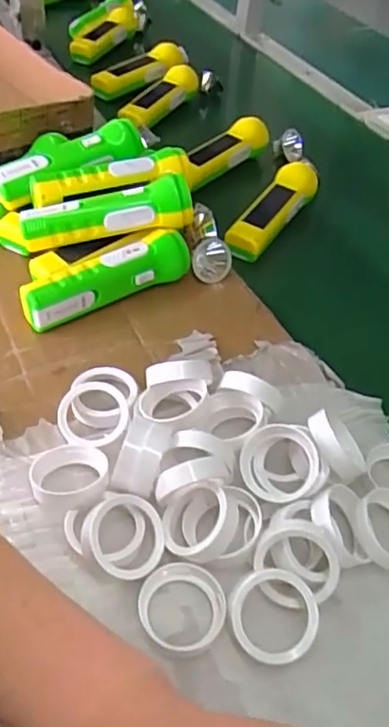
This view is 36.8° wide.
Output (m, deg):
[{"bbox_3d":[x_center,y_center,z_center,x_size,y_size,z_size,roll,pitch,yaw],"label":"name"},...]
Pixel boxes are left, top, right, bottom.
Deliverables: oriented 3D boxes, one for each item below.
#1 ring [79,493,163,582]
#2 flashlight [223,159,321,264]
[{"bbox_3d":[-0.045,0.111,0.377,0.052,0.013,0.048,5,65,-10],"label":"ring"},{"bbox_3d":[0.086,-0.173,0.642,0.044,0.041,0.140,26,53,20],"label":"flashlight"}]

